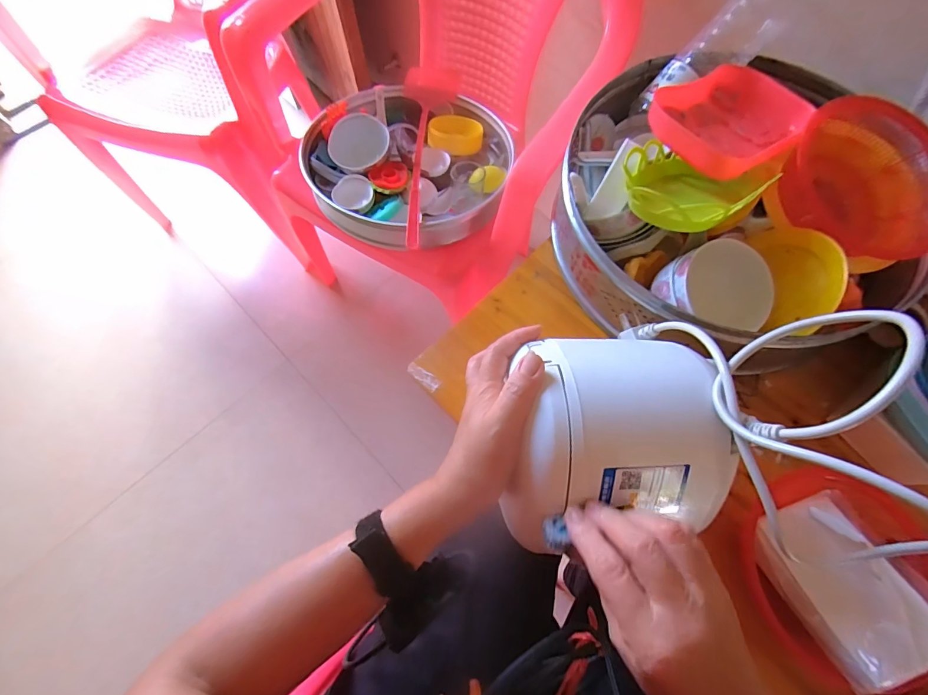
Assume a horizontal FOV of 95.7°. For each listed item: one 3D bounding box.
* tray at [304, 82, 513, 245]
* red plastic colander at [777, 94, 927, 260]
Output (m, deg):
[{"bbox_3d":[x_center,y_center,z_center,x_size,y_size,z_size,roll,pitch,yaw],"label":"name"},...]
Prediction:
[{"bbox_3d":[-0.092,-0.315,0.710,0.330,0.092,0.326,0,69,0],"label":"tray"},{"bbox_3d":[0.435,-0.176,0.463,0.172,0.104,0.114,37,74,13],"label":"red plastic colander"}]

